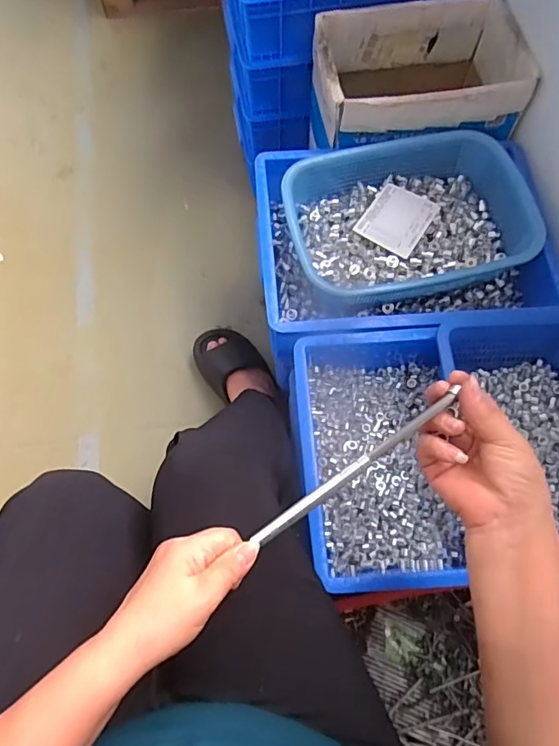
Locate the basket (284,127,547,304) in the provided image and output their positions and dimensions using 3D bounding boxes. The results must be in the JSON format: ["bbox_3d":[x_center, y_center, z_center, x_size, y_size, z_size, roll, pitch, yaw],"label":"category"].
[{"bbox_3d":[0.184,-0.232,0.738,0.346,0.072,0.244,-9,69,-4],"label":"basket"}]

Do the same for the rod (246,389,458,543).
[{"bbox_3d":[0.061,0.076,0.396,0.193,0.010,0.011,-37,73,1],"label":"rod"}]

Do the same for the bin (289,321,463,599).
[{"bbox_3d":[0.114,0.099,0.639,0.181,0.099,0.326,-1,69,-1],"label":"bin"}]

